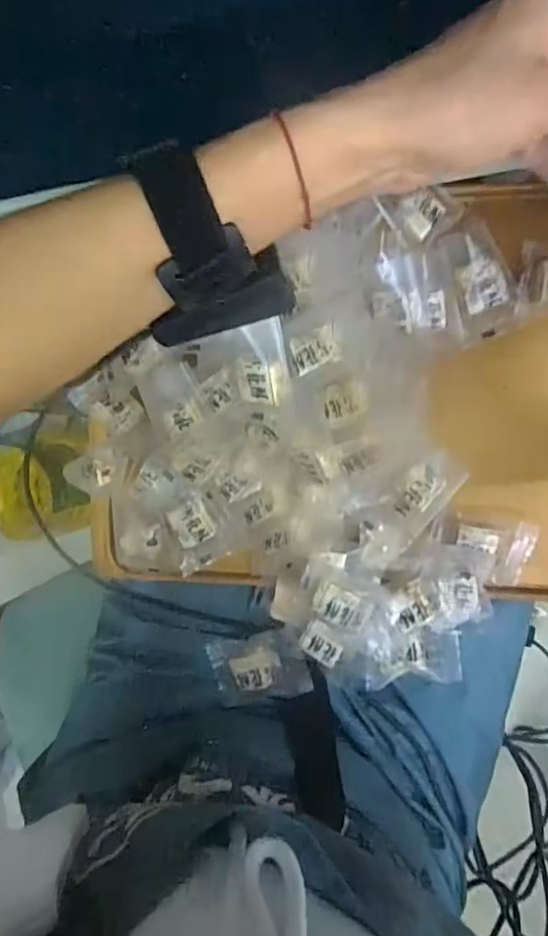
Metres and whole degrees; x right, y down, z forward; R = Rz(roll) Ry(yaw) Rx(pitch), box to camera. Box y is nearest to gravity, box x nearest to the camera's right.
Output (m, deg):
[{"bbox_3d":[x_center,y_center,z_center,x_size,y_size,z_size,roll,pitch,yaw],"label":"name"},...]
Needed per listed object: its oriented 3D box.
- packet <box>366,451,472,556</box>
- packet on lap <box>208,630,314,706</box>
[{"bbox_3d":[0.104,0.029,0.424,0.041,0.014,0.089,38,99,4],"label":"packet"},{"bbox_3d":[-0.011,0.155,0.440,0.073,0.009,0.049,-14,76,11],"label":"packet on lap"}]

